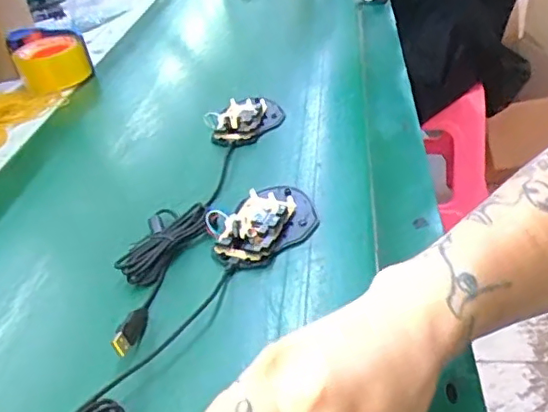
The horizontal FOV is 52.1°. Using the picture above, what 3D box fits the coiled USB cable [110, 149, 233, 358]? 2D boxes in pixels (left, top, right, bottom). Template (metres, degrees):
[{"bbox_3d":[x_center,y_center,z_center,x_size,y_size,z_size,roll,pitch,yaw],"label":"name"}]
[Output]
[{"bbox_3d":[-0.086,0.018,0.476,0.055,0.013,0.263,1,37,10],"label":"coiled USB cable"}]

